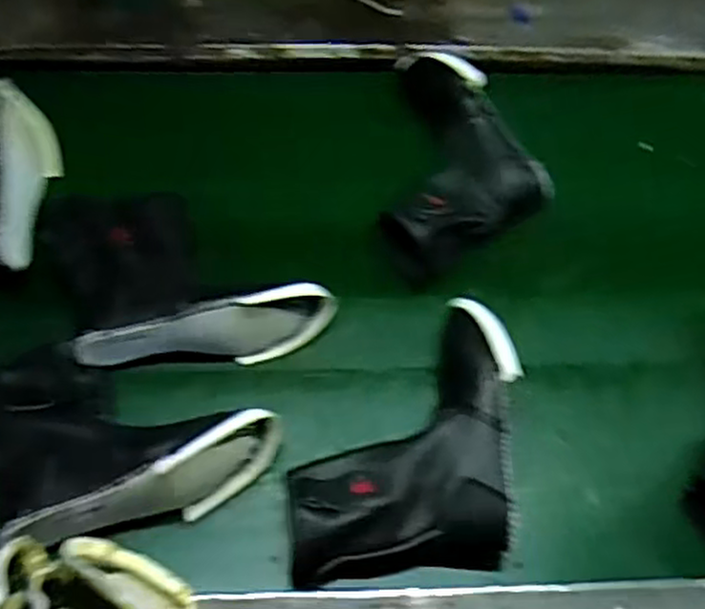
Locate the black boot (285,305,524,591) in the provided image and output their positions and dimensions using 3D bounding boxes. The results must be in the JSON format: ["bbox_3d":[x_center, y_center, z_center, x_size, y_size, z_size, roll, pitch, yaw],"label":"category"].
[{"bbox_3d":[0.058,0.142,0.828,0.232,0.081,0.319,5,59,1],"label":"black boot"}]

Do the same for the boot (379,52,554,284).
[{"bbox_3d":[0.106,-0.201,1.022,0.225,0.097,0.278,-30,65,-19],"label":"boot"}]

